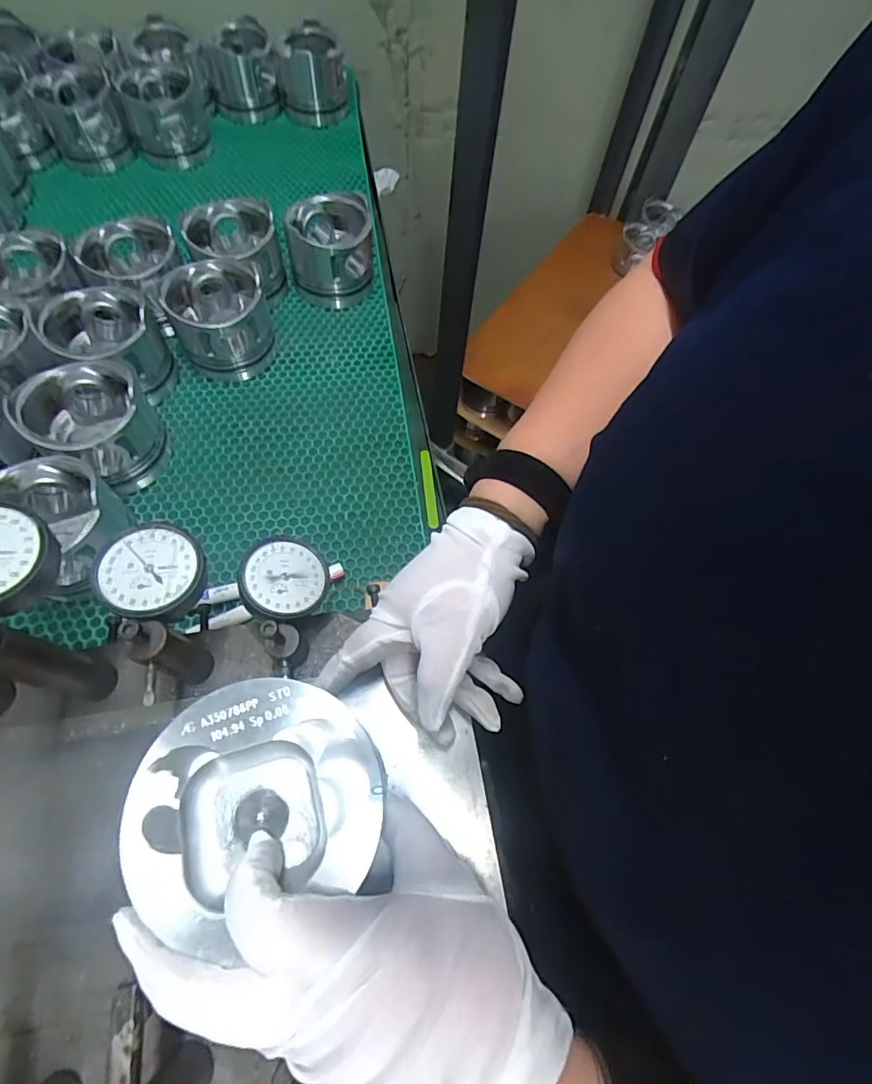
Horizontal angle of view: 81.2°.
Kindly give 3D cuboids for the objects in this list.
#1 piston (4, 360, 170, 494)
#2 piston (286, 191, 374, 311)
[{"bbox_3d":[-0.328,-0.110,0.497,0.099,0.096,0.099,2,63,-3],"label":"piston"},{"bbox_3d":[-0.134,-0.370,0.648,0.102,0.095,0.108,2,63,-3],"label":"piston"}]

